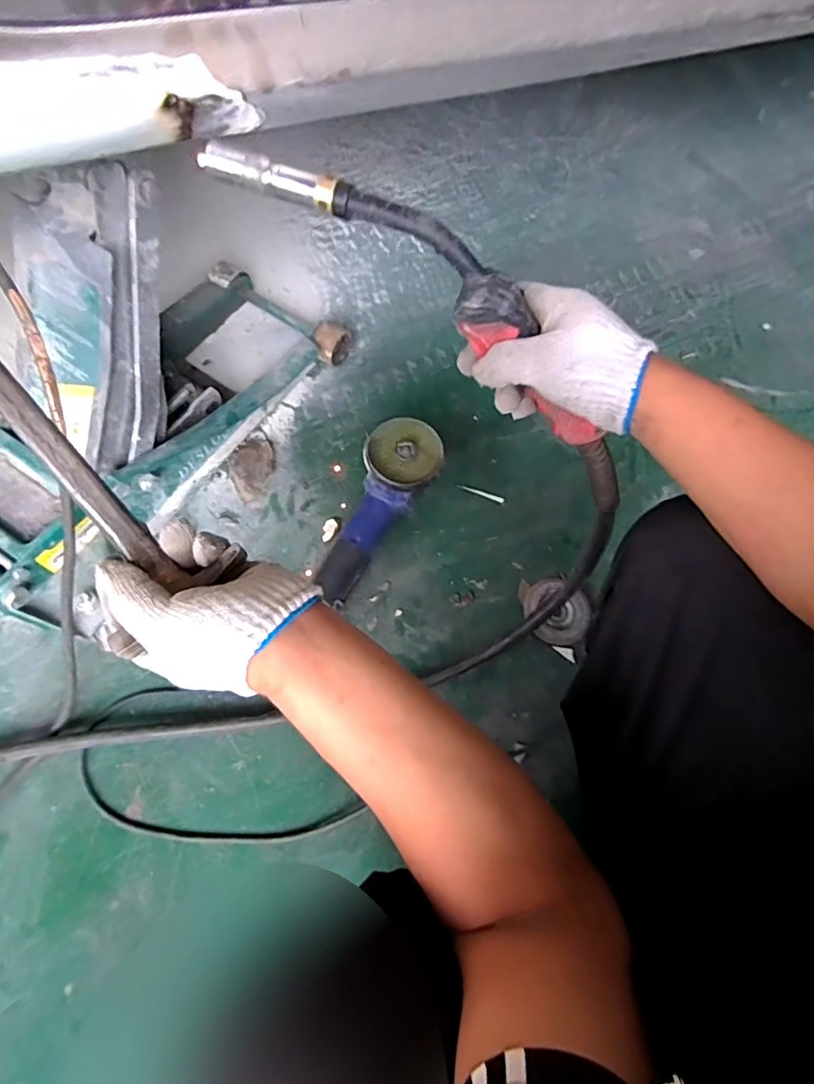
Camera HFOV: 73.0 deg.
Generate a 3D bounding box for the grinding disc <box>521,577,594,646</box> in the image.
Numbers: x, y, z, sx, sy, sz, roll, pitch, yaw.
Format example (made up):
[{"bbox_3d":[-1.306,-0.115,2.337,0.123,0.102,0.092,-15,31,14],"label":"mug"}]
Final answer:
[{"bbox_3d":[0.218,0.097,0.786,0.092,0.008,0.098,1,70,-2],"label":"grinding disc"}]

